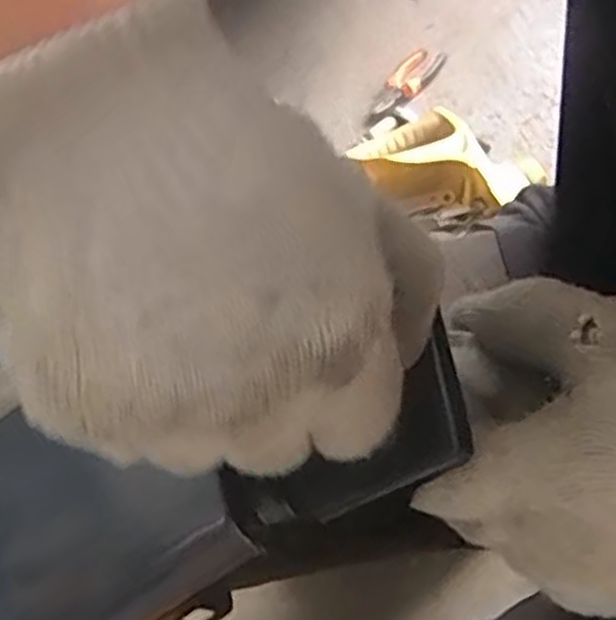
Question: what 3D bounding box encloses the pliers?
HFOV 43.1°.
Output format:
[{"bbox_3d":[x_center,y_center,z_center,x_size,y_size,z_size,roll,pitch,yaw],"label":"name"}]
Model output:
[{"bbox_3d":[0.135,-0.314,1.100,0.055,0.018,0.170,23,61,26],"label":"pliers"}]

